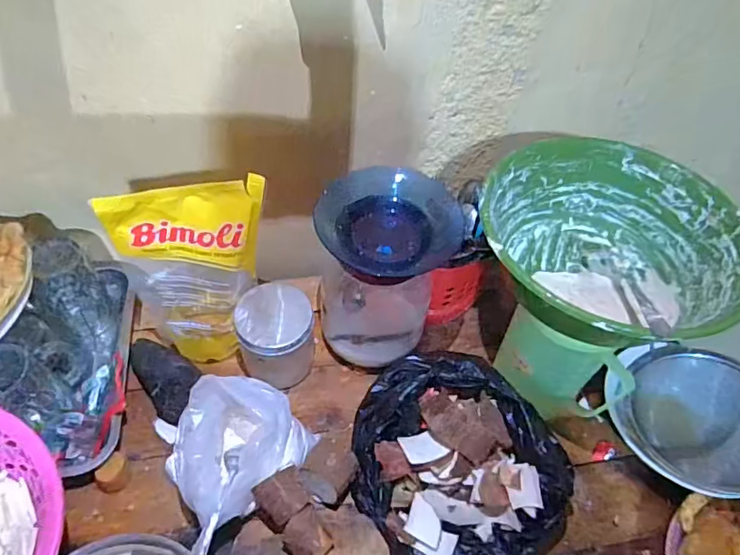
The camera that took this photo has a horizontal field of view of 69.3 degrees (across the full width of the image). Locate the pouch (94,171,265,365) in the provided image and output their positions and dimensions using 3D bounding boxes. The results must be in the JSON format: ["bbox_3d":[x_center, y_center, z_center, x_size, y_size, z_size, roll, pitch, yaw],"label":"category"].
[{"bbox_3d":[-0.190,0.003,0.593,0.146,0.242,0.057,-1,52,-7],"label":"pouch"}]

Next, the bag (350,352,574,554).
[{"bbox_3d":[0.105,0.187,0.575,0.235,0.089,0.208,-1,52,-7],"label":"bag"}]

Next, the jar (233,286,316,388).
[{"bbox_3d":[-0.112,0.073,0.645,0.085,0.102,0.085,3,51,-4],"label":"jar"}]

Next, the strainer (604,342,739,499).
[{"bbox_3d":[0.374,0.167,0.610,0.197,0.066,0.158,16,51,7],"label":"strainer"}]

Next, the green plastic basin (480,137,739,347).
[{"bbox_3d":[0.217,-0.028,0.514,0.238,0.086,0.219,3,51,-4],"label":"green plastic basin"}]

